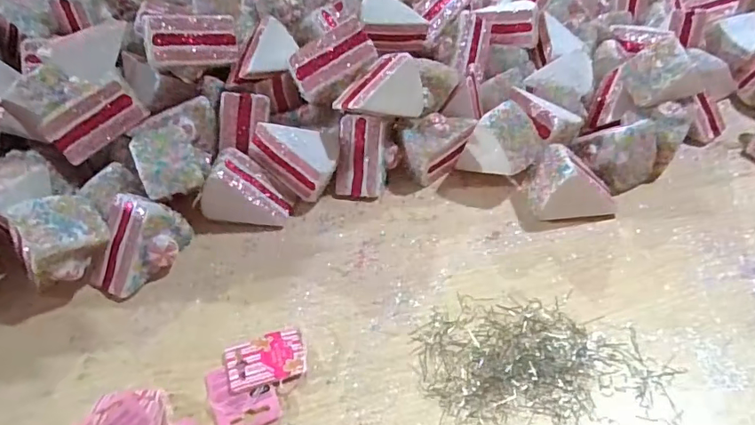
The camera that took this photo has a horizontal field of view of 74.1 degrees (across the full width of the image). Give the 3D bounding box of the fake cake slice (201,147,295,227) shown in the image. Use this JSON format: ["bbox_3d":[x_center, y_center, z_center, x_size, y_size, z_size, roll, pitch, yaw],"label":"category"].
[{"bbox_3d":[-0.131,-0.020,0.501,0.077,0.052,0.069,13,48,15],"label":"fake cake slice"}]

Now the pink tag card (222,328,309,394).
[{"bbox_3d":[-0.090,0.118,0.404,0.062,0.005,0.041,-13,47,-16],"label":"pink tag card"}]

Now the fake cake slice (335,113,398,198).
[{"bbox_3d":[-0.012,-0.061,0.540,0.061,0.047,0.077,3,46,6],"label":"fake cake slice"}]

